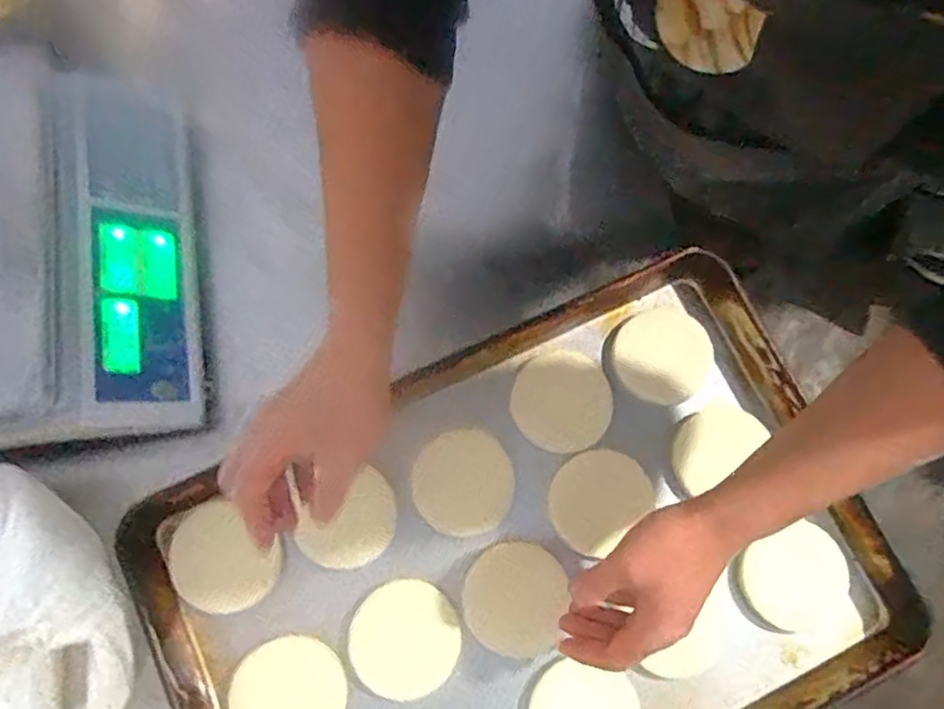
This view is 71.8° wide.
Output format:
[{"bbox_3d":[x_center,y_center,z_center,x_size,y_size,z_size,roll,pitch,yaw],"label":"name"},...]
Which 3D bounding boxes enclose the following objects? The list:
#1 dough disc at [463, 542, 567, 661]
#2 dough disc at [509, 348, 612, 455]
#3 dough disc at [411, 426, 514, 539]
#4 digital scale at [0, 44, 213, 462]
[{"bbox_3d":[0.038,0.216,0.582,0.087,0.004,0.094,1,68,-1],"label":"dough disc"},{"bbox_3d":[0.085,0.045,0.628,0.091,0.007,0.096,0,77,-1],"label":"dough disc"},{"bbox_3d":[-0.008,0.119,0.611,0.091,0.008,0.097,0,77,-1],"label":"dough disc"},{"bbox_3d":[-0.416,-0.083,0.576,0.302,0.111,0.348,-8,77,-3],"label":"digital scale"}]

